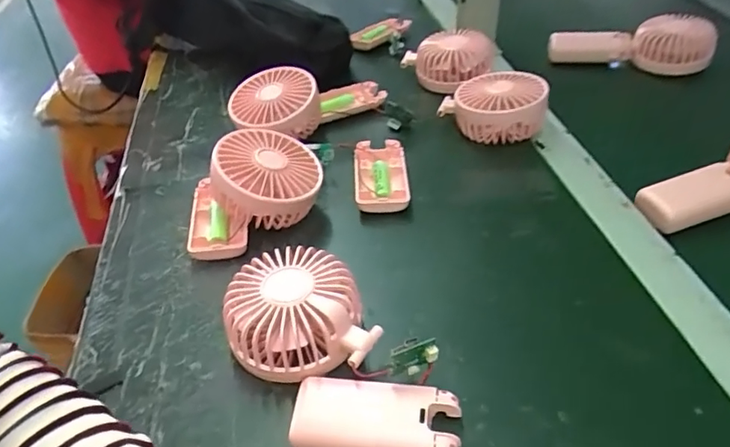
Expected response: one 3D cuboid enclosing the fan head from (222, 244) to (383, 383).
[{"bbox_3d":[-0.044,0.060,0.351,0.092,0.047,0.087,-10,42,-7],"label":"fan head"}]

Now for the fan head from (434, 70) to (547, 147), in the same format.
[{"bbox_3d":[0.131,-0.121,0.547,0.076,0.048,0.099,-32,49,-28],"label":"fan head"}]

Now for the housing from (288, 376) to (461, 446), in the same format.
[{"bbox_3d":[0.006,0.114,0.310,0.094,0.018,0.043,4,42,8],"label":"housing"}]

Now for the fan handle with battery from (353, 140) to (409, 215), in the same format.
[{"bbox_3d":[0.014,-0.045,0.487,0.047,0.023,0.091,-3,42,1],"label":"fan handle with battery"}]

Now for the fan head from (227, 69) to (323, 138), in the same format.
[{"bbox_3d":[-0.089,-0.114,0.539,0.092,0.051,0.092,-5,56,8],"label":"fan head"}]

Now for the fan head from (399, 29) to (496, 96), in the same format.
[{"bbox_3d":[0.103,-0.196,0.634,0.084,0.046,0.090,-22,45,-20],"label":"fan head"}]

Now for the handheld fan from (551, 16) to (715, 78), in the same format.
[{"bbox_3d":[0.333,-0.228,0.673,0.188,0.044,0.070,10,44,14],"label":"handheld fan"}]

